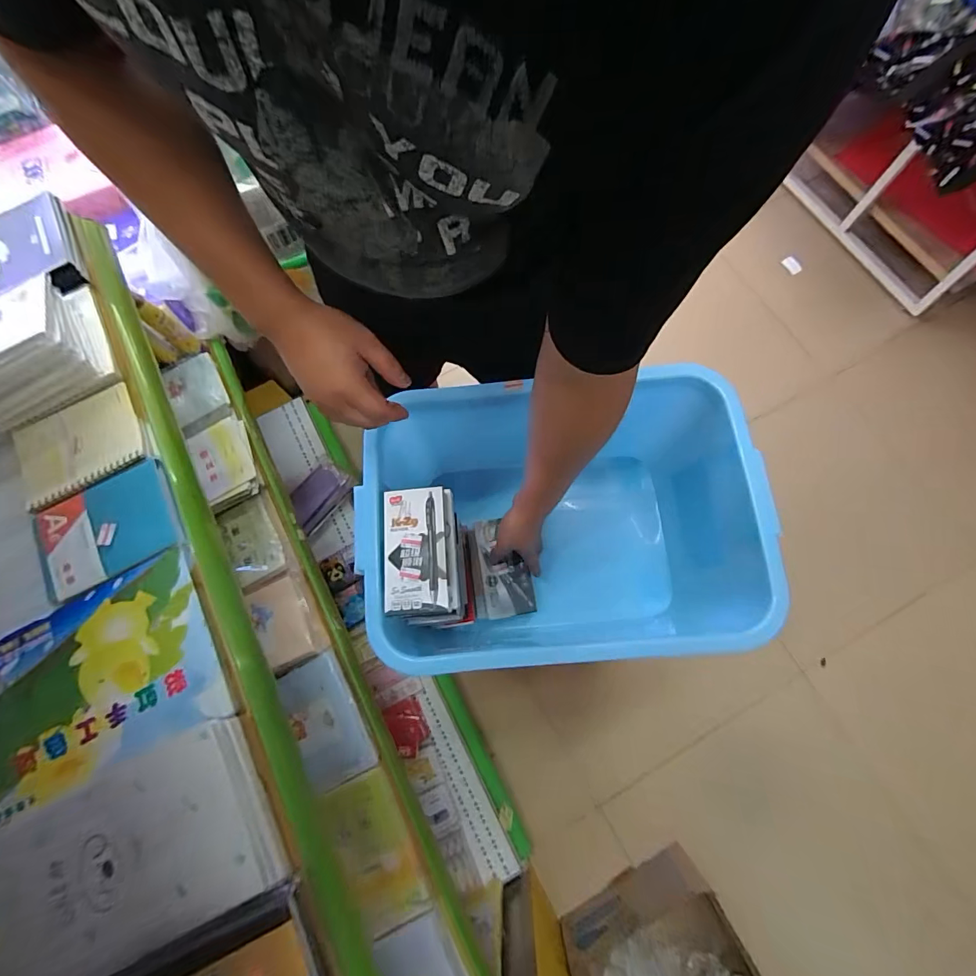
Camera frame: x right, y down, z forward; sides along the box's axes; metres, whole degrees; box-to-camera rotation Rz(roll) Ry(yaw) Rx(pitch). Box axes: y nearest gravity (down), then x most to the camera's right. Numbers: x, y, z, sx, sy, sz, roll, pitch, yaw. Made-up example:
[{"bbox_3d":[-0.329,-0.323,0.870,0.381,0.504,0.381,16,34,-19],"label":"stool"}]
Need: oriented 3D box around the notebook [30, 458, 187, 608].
[{"bbox_3d":[-0.415,0.043,0.479,0.141,0.007,0.109,-27,76,-6],"label":"notebook"}]

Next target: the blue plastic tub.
[{"bbox_3d":[0.082,0.032,0.641,0.477,0.264,0.395,-2,75,0],"label":"blue plastic tub"}]

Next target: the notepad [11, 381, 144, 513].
[{"bbox_3d":[-0.476,-0.050,0.512,0.139,0.010,0.111,-29,76,-7],"label":"notepad"}]

